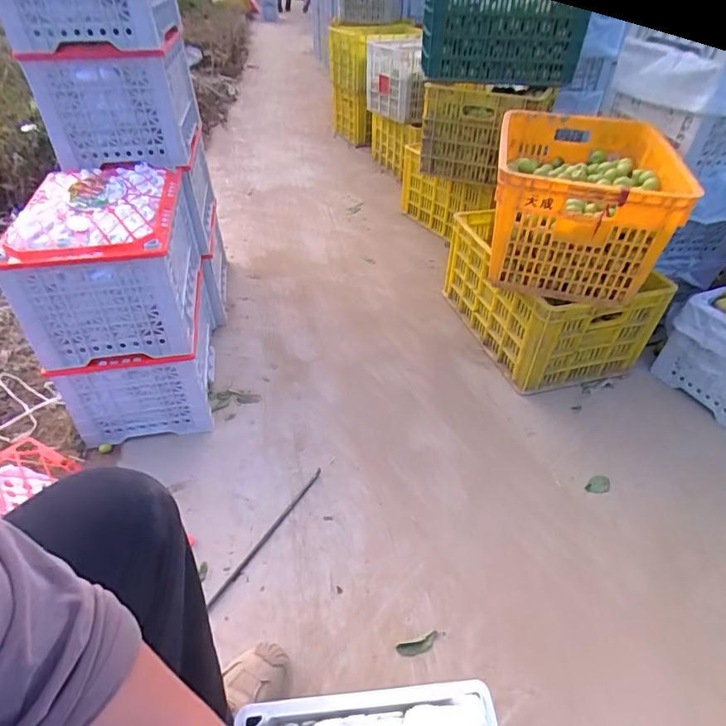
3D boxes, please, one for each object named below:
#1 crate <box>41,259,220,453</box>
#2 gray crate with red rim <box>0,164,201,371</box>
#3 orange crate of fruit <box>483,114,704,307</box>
[{"bbox_3d":[-0.527,-0.025,1.184,0.280,0.240,0.377,-5,41,-10],"label":"crate"},{"bbox_3d":[-0.524,-0.230,1.025,0.280,0.260,0.396,-5,41,-10],"label":"gray crate with red rim"},{"bbox_3d":[0.510,-0.402,1.189,0.368,0.256,0.511,11,41,9],"label":"orange crate of fruit"}]

